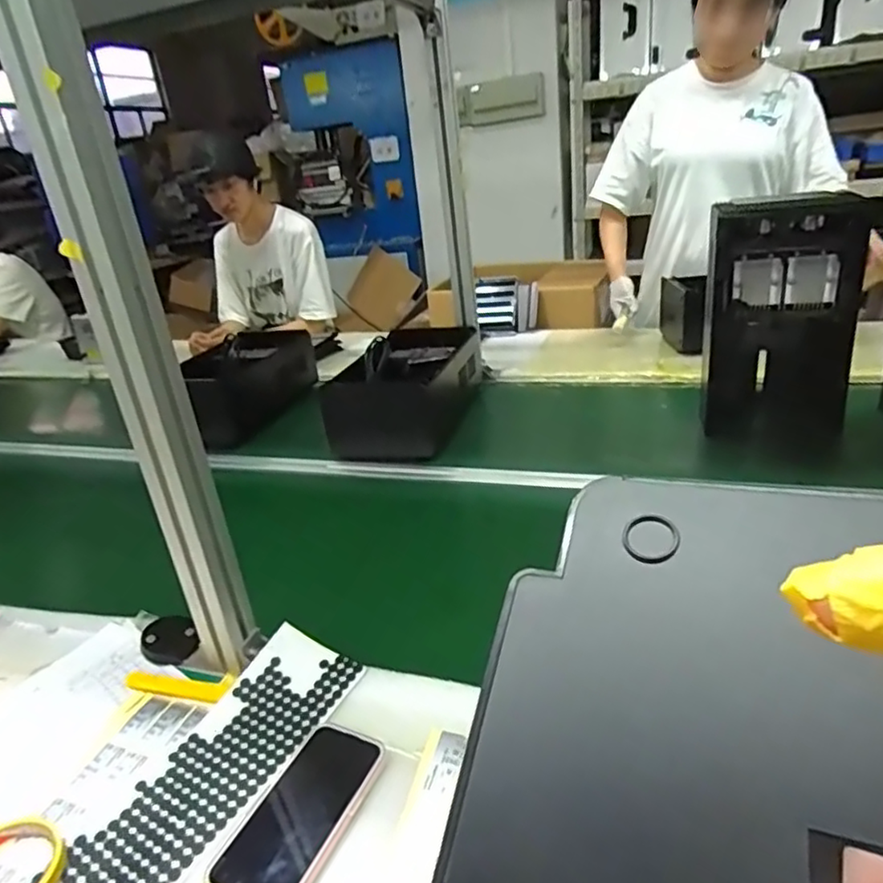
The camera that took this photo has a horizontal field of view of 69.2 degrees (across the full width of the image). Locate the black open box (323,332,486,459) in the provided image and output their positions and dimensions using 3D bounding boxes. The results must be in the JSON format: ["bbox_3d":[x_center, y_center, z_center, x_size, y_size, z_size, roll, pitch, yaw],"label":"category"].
[{"bbox_3d":[-0.067,-0.102,1.204,0.224,0.140,0.320,0,25,16],"label":"black open box"}]

